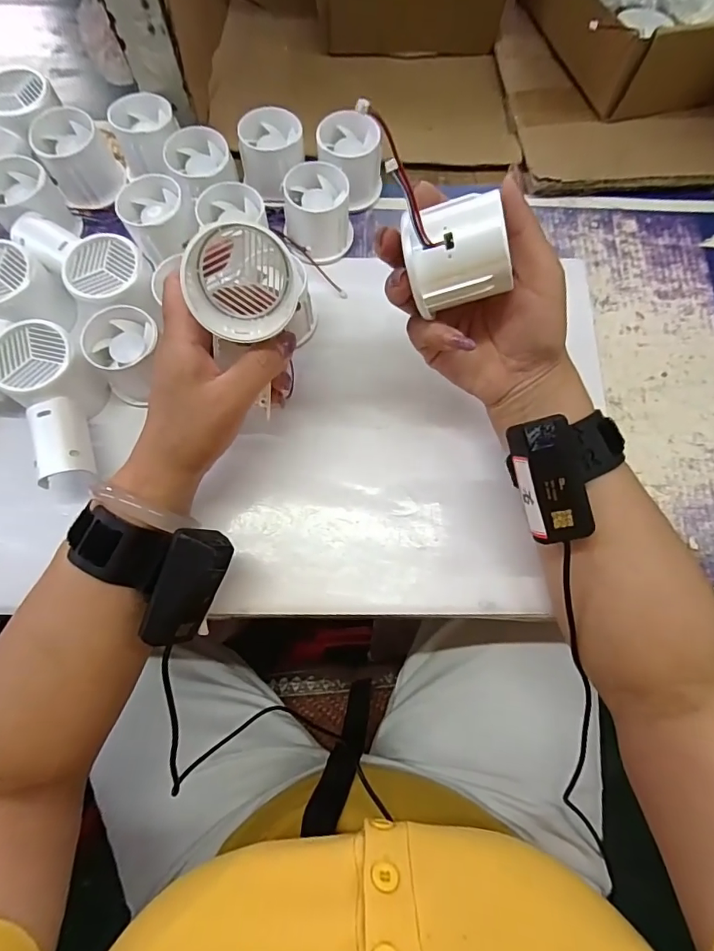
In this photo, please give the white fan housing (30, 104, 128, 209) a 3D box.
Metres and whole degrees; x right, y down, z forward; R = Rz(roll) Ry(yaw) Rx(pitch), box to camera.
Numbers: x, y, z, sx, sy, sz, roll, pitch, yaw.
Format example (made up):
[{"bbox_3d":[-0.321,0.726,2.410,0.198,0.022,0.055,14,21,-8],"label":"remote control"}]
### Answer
[{"bbox_3d":[-0.231,-0.265,0.392,0.052,0.043,0.059,-22,76,-7],"label":"white fan housing"}]

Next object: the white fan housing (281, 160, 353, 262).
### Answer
[{"bbox_3d":[-0.032,-0.212,0.384,0.053,0.046,0.061,-5,75,-3],"label":"white fan housing"}]

